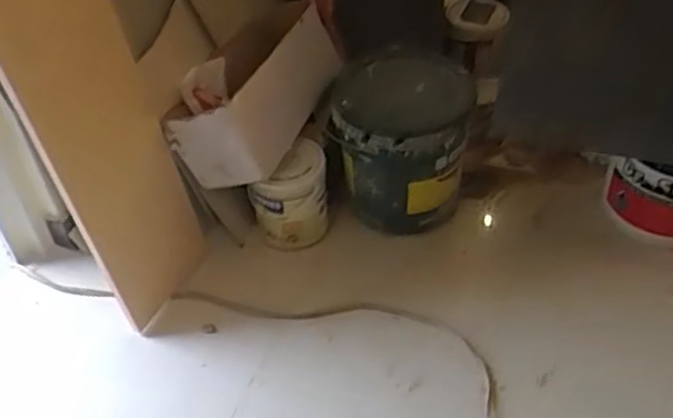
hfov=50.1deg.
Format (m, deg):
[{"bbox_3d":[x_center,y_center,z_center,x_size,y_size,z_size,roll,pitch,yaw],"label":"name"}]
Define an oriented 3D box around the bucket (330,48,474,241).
[{"bbox_3d":[0.142,-0.132,1.647,0.288,0.354,0.294,-2,43,2],"label":"bucket"}]

